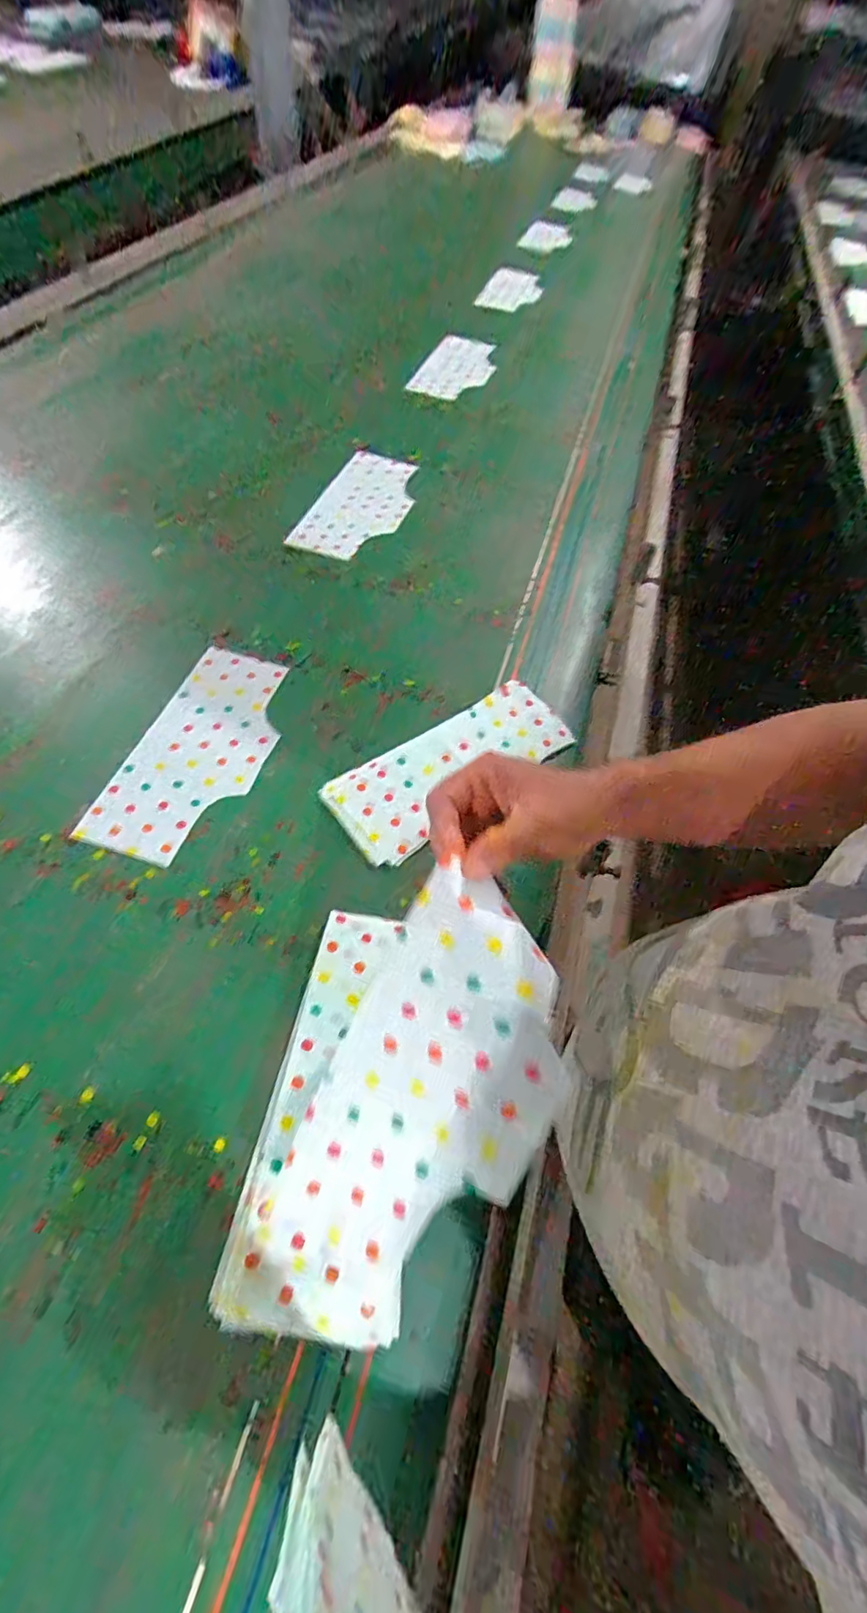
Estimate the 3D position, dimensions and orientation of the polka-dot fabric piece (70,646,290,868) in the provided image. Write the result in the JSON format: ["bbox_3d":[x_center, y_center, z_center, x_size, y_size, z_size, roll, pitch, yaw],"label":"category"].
[{"bbox_3d":[-0.256,-0.067,0.615,0.137,0.009,0.280,16,58,5],"label":"polka-dot fabric piece"}]

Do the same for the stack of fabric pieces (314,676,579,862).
[{"bbox_3d":[0.025,-0.049,0.625,0.286,0.013,0.115,-33,69,-22],"label":"stack of fabric pieces"}]

